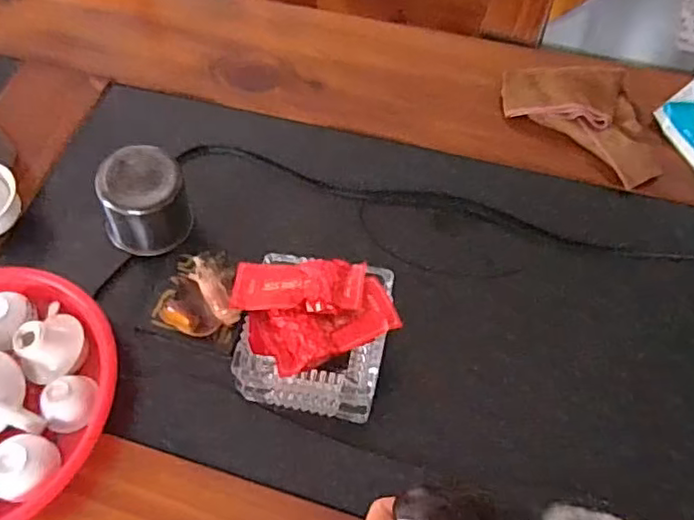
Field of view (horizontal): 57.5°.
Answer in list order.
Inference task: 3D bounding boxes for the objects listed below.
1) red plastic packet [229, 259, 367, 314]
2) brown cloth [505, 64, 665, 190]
[{"bbox_3d":[-0.042,0.020,0.546,0.113,0.023,0.052,2,60,4],"label":"red plastic packet"},{"bbox_3d":[0.276,-0.172,0.714,0.198,0.037,0.119,38,70,22],"label":"brown cloth"}]

